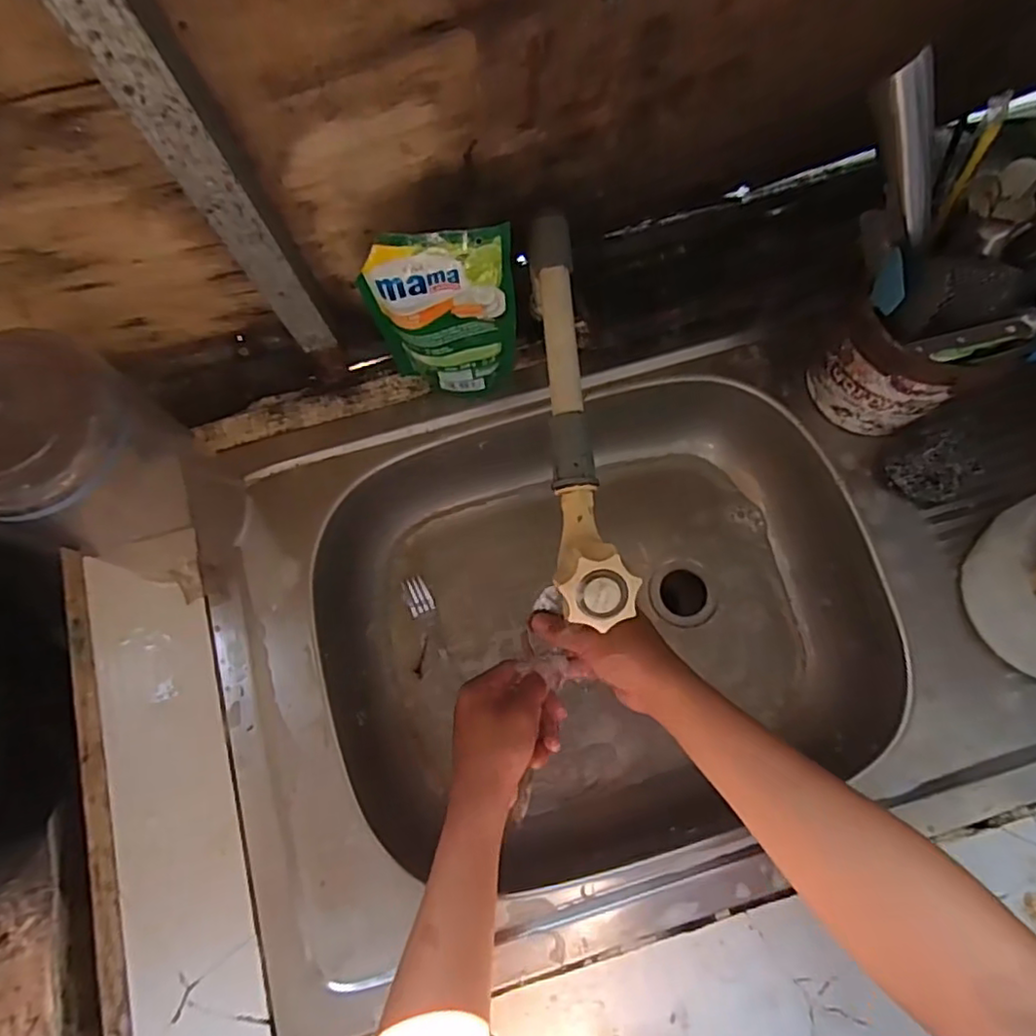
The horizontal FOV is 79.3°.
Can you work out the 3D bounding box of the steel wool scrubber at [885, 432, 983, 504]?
[{"bbox_3d":[0.349,-0.043,0.522,0.058,0.038,0.057,-1,74,2],"label":"steel wool scrubber"}]

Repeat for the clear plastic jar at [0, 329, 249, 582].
[{"bbox_3d":[-0.300,-0.041,0.445,0.125,0.204,0.111,34,78,11],"label":"clear plastic jar"}]

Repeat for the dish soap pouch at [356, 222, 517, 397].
[{"bbox_3d":[-0.057,-0.156,0.500,0.108,0.155,0.051,3,74,3],"label":"dish soap pouch"}]

